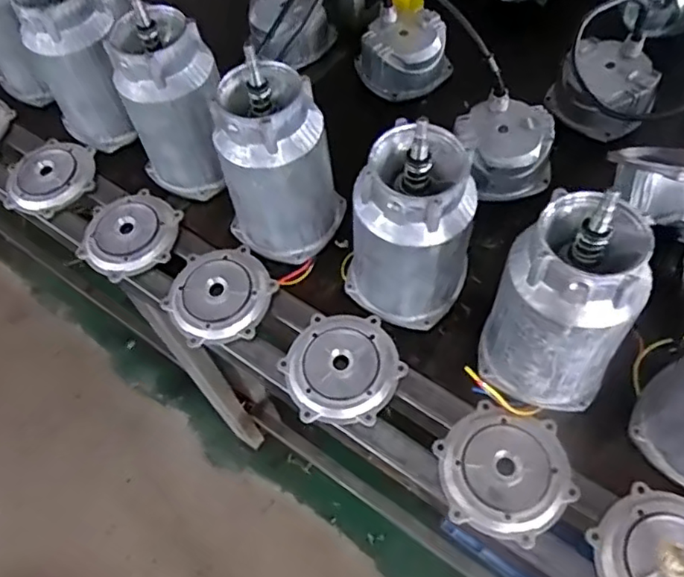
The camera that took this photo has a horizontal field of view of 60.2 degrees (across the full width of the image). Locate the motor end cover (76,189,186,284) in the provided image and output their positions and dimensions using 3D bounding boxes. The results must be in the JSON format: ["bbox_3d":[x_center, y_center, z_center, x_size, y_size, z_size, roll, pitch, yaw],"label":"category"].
[{"bbox_3d":[-0.281,-0.073,0.779,0.122,0.022,0.123,4,60,7],"label":"motor end cover"}]

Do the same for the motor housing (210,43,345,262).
[{"bbox_3d":[-0.079,-0.138,0.677,0.119,0.212,0.109,26,65,18],"label":"motor housing"}]

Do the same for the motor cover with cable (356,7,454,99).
[{"bbox_3d":[0.089,-0.354,0.882,0.131,0.065,0.127,-38,64,-17],"label":"motor cover with cable"}]

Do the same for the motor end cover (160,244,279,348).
[{"bbox_3d":[-0.150,0.006,0.721,0.121,0.017,0.128,18,62,15],"label":"motor end cover"}]

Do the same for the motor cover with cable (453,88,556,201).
[{"bbox_3d":[0.212,-0.185,0.772,0.125,0.075,0.126,-20,60,-7],"label":"motor cover with cable"}]

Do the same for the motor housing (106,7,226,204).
[{"bbox_3d":[-0.214,-0.231,0.748,0.118,0.213,0.116,-34,62,-15],"label":"motor housing"}]

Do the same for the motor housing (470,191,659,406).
[{"bbox_3d":[0.209,0.019,0.558,0.131,0.218,0.112,22,63,16],"label":"motor housing"}]

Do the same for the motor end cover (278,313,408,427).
[{"bbox_3d":[0.000,0.087,0.659,0.124,0.023,0.129,-25,60,-10],"label":"motor end cover"}]

